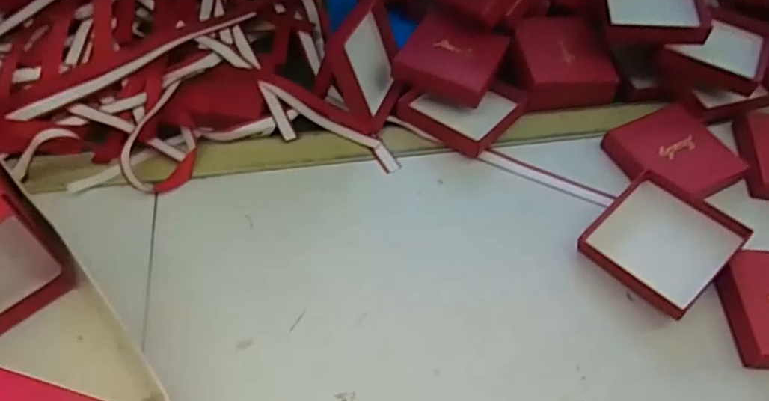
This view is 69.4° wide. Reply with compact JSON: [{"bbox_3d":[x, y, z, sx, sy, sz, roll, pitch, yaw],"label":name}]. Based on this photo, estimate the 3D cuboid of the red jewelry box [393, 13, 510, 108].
[{"bbox_3d":[0.067,-0.141,0.539,0.090,0.020,0.086,20,56,11],"label":"red jewelry box"}]

